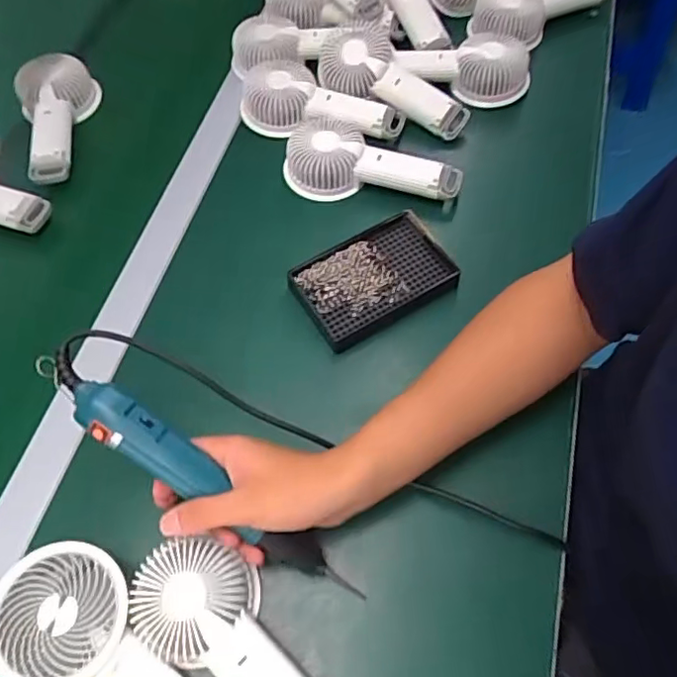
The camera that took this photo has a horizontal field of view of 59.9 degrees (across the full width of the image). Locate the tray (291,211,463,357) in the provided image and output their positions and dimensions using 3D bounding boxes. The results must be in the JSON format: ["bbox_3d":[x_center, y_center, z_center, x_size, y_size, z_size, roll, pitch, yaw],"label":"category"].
[{"bbox_3d":[0.034,-0.058,0.555,0.141,0.015,0.094,-28,64,-13],"label":"tray"}]

